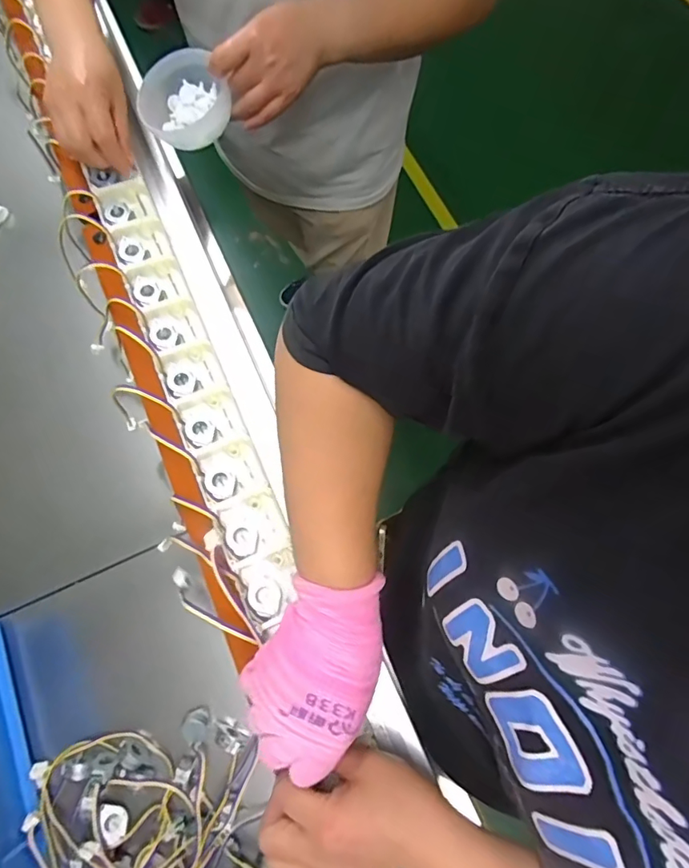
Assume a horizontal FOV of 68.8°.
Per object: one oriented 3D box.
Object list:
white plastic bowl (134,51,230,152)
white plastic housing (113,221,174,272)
[{"bbox_3d":[-0.167,-0.354,0.529,0.104,0.045,0.101,-39,66,2],"label":"white plastic bowl"},{"bbox_3d":[-0.201,-0.185,0.498,0.048,0.017,0.053,-24,73,-6],"label":"white plastic housing"}]

